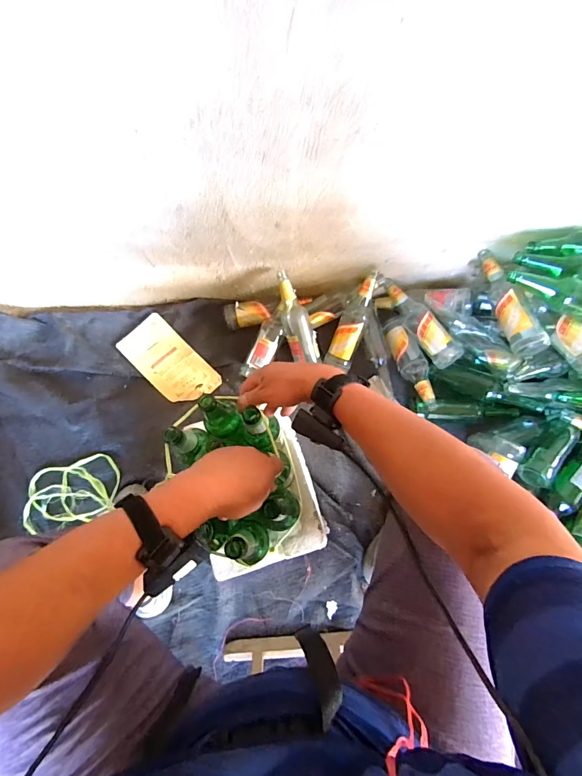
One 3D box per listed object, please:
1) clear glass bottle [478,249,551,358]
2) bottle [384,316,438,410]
[{"bbox_3d":[0.476,-0.199,0.822,0.061,0.066,0.265,-5,72,-3],"label":"clear glass bottle"},{"bbox_3d":[0.300,-0.065,0.936,0.068,0.055,0.243,-14,73,-5],"label":"bottle"}]

